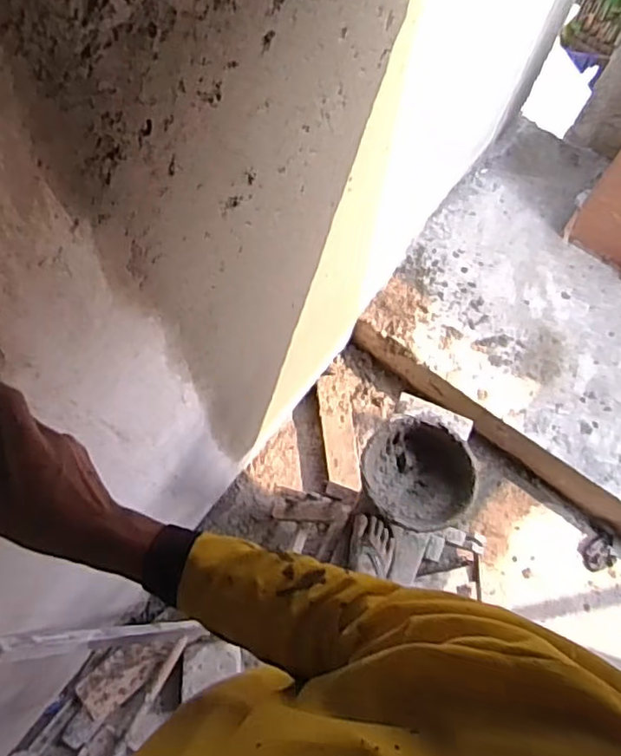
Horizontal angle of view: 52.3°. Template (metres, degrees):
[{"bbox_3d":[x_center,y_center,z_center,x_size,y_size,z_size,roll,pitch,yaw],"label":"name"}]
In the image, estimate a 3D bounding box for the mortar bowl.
[{"bbox_3d":[0.232,0.213,1.373,0.236,0.080,0.218,0,73,-1],"label":"mortar bowl"}]

